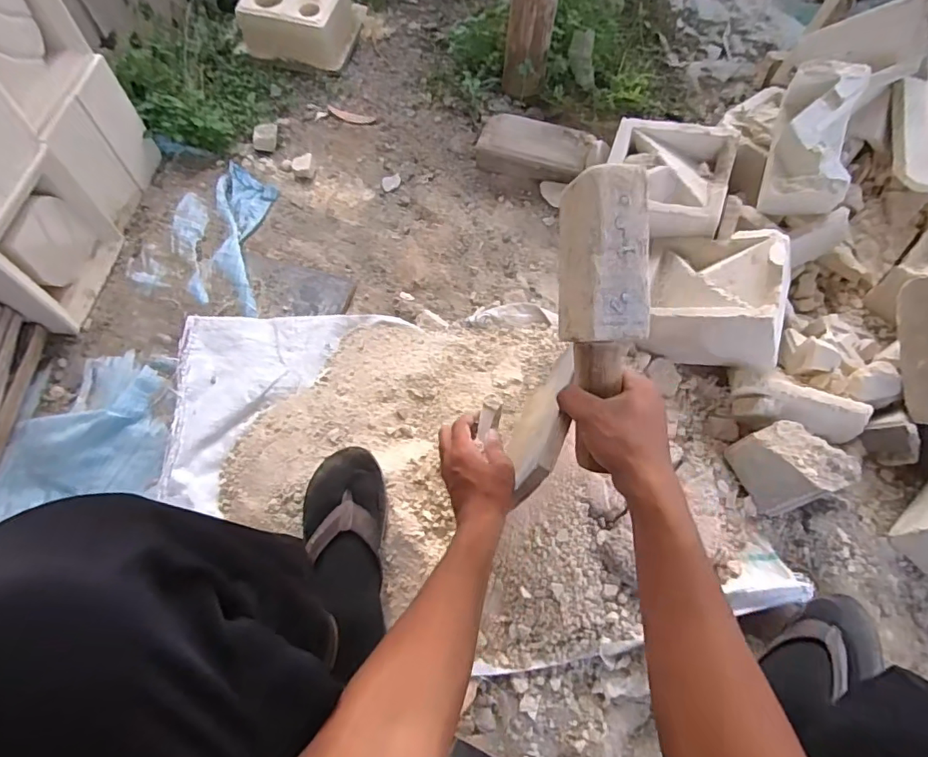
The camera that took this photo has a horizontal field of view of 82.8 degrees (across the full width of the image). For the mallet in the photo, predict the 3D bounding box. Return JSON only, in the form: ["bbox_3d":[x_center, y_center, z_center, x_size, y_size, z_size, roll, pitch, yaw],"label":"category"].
[{"bbox_3d":[0.115,-0.048,0.453,0.062,0.077,0.245,0,103,2],"label":"mallet"}]

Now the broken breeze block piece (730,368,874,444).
[{"bbox_3d":[0.469,0.038,0.744,0.173,0.058,0.063,15,66,9],"label":"broken breeze block piece"}]

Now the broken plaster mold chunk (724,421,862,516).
[{"bbox_3d":[0.434,0.116,0.709,0.106,0.080,0.107,-23,66,-9],"label":"broken plaster mold chunk"}]

